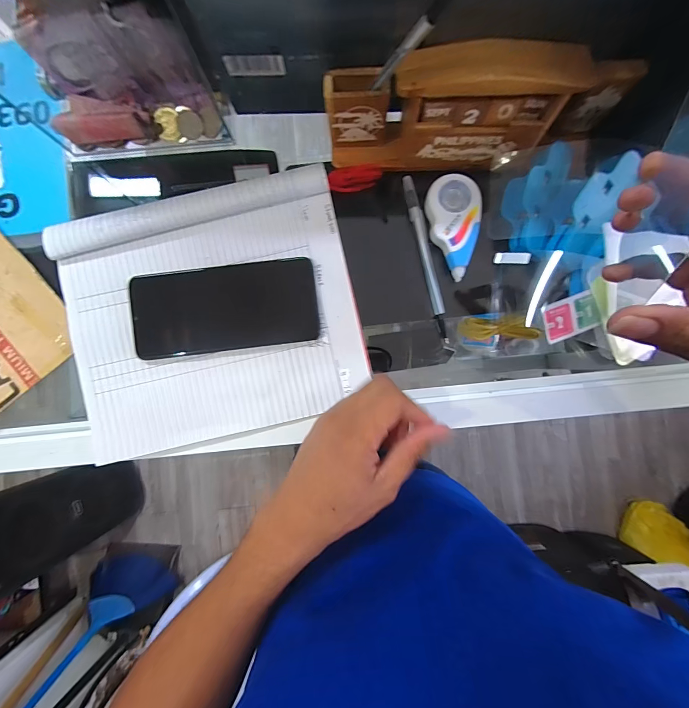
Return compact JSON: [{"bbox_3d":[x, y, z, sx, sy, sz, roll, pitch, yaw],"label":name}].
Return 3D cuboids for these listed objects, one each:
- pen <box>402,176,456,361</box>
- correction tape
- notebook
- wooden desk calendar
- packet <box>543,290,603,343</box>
[{"bbox_3d":[0.077,-0.079,0.305,0.011,0.008,0.168,-13,87,0],"label":"pen"},{"bbox_3d":[0.097,-0.113,0.297,0.045,0.012,0.088,-1,87,1],"label":"correction tape"},{"bbox_3d":[-0.113,-0.032,0.289,0.248,0.021,0.204,-13,87,0],"label":"notebook"},{"bbox_3d":[0.103,-0.194,0.263,0.234,0.075,0.048,-4,87,1],"label":"wooden desk calendar"},{"bbox_3d":[0.189,-0.031,0.280,0.044,0.004,0.032,-24,98,6],"label":"packet"}]

